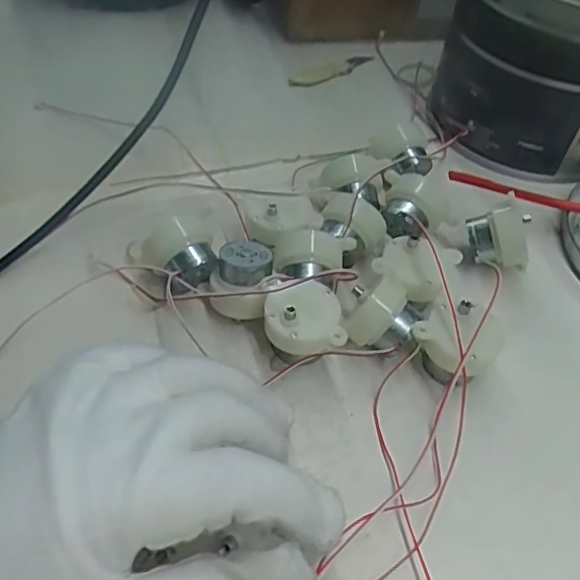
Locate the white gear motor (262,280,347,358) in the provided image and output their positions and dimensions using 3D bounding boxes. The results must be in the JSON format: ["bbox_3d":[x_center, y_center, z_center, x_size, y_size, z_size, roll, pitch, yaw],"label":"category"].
[{"bbox_3d":[0.005,0.016,0.257,0.031,0.031,0.027,-5,50,-9],"label":"white gear motor"}]

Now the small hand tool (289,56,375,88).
[{"bbox_3d":[0.031,-0.160,0.435,0.080,0.011,0.009,-32,59,-28],"label":"small hand tool"}]

